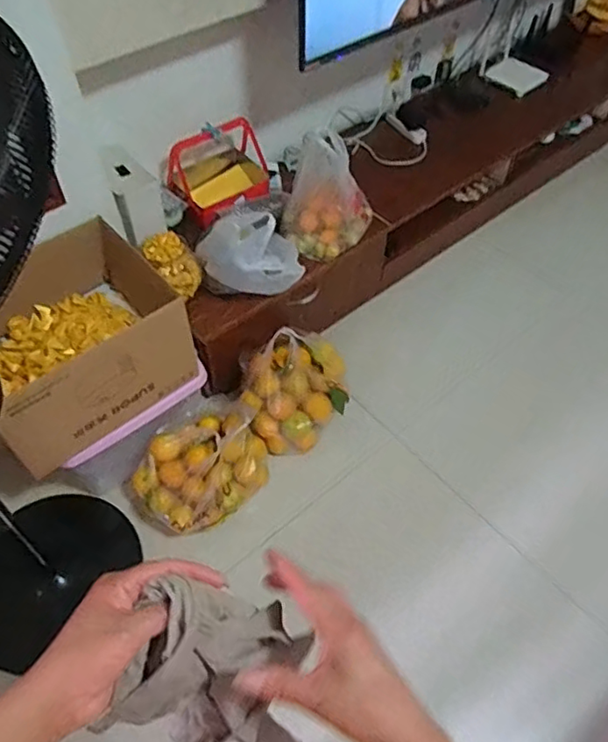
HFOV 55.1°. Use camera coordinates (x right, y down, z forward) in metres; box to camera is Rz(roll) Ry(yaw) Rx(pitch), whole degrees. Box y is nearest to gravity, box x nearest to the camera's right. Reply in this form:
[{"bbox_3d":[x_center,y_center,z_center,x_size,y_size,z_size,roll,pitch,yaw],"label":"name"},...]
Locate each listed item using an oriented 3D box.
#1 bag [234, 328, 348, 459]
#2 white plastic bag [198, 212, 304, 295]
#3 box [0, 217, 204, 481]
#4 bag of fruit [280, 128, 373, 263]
[{"bbox_3d":[-0.027,0.043,1.447,0.267,0.241,0.248,-1,54,-1],"label":"bag"},{"bbox_3d":[-0.125,-0.270,1.338,0.227,0.211,0.141,-9,54,-7],"label":"white plastic bag"},{"bbox_3d":[-0.474,-0.073,1.219,0.442,0.224,0.341,-36,62,-24],"label":"box"},{"bbox_3d":[0.052,-0.429,1.439,0.215,0.269,0.165,12,54,8],"label":"bag of fruit"}]

